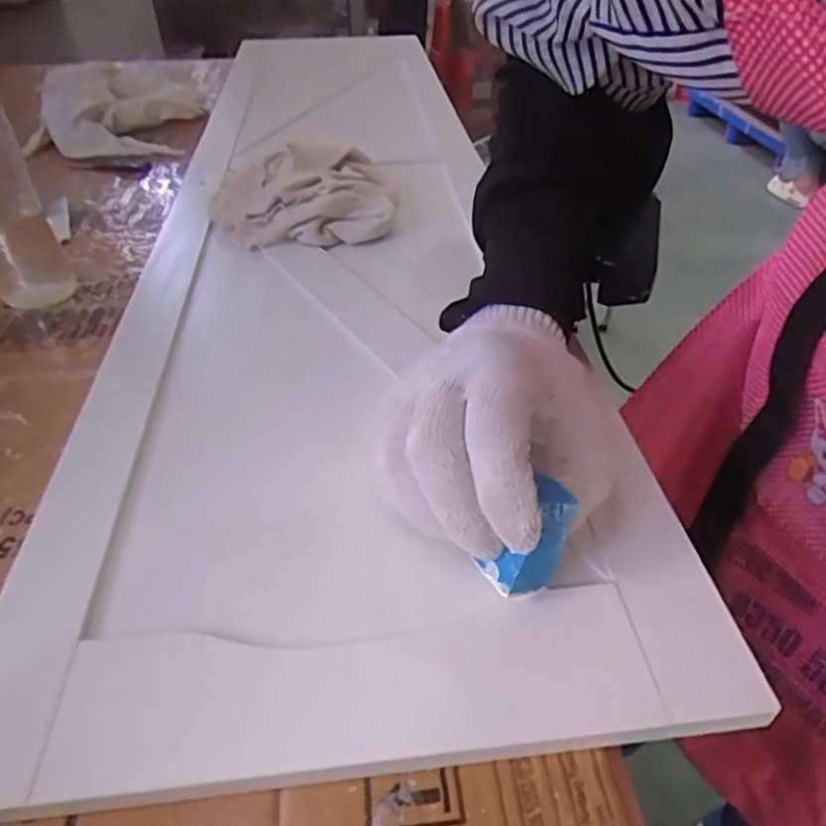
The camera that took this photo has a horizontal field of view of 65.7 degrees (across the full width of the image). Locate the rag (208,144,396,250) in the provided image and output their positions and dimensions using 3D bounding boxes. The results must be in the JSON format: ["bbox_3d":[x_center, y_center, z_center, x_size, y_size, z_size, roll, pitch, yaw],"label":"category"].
[{"bbox_3d":[-0.096,-0.188,0.554,0.150,0.050,0.135,-7,41,-7],"label":"rag"}]

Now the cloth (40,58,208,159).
[{"bbox_3d":[-0.353,-0.378,0.781,0.193,0.068,0.250,-12,42,-12],"label":"cloth"}]

